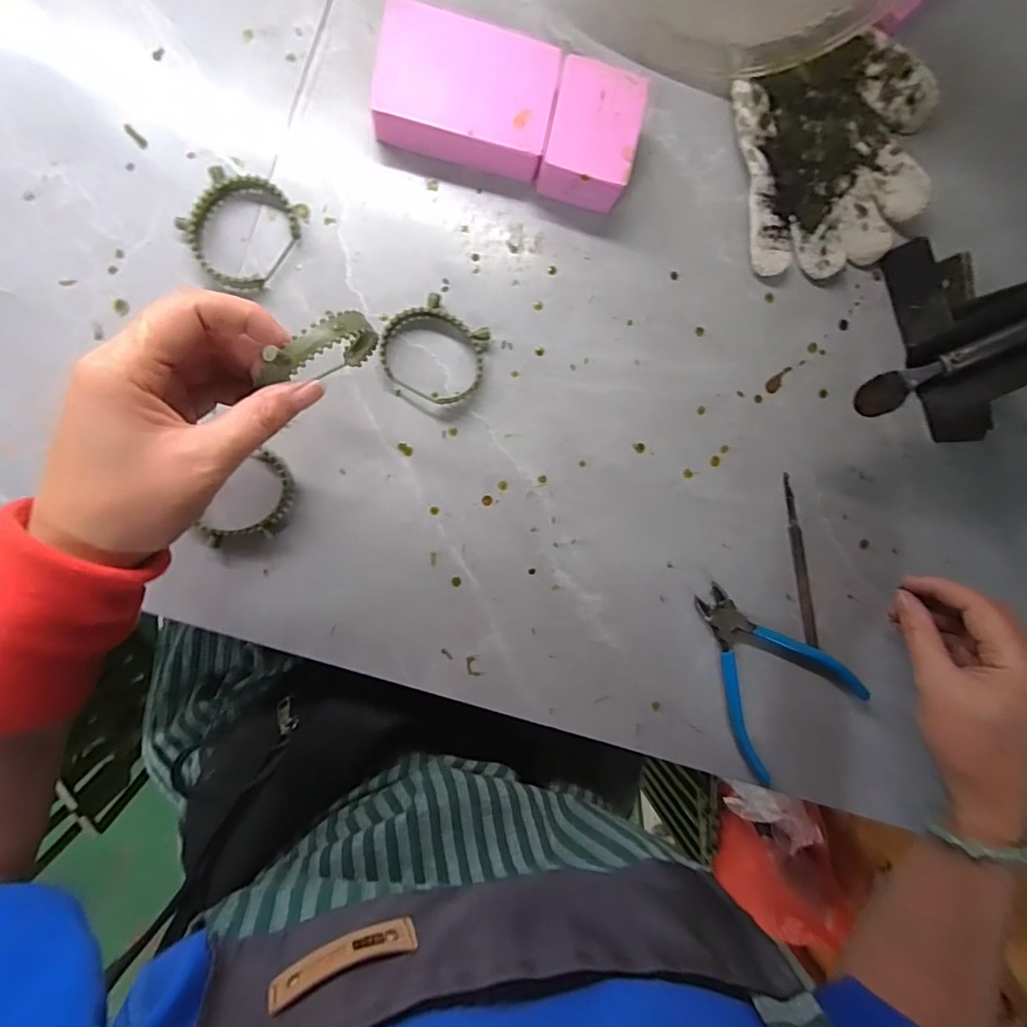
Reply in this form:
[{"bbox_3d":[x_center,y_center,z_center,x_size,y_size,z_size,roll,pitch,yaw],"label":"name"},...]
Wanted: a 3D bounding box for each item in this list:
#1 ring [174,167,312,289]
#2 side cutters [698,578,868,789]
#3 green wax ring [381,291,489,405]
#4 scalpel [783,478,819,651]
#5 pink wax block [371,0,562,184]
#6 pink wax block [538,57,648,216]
[{"bbox_3d":[-0.170,-0.176,0.332,0.060,0.014,0.068,29,89,-8],"label":"ring"},{"bbox_3d":[0.180,0.114,0.391,0.102,0.011,0.141,-40,97,-4],"label":"side cutters"},{"bbox_3d":[-0.051,-0.106,0.352,0.069,0.013,0.061,35,88,-8],"label":"green wax ring"},{"bbox_3d":[0.216,0.036,0.399,0.012,0.004,0.130,-10,94,-7],"label":"scalpel"},{"bbox_3d":[-0.031,-0.258,0.337,0.104,0.032,0.078,10,92,-8],"label":"pink wax block"},{"bbox_3d":[0.050,-0.239,0.343,0.058,0.037,0.078,12,91,-8],"label":"pink wax block"}]

